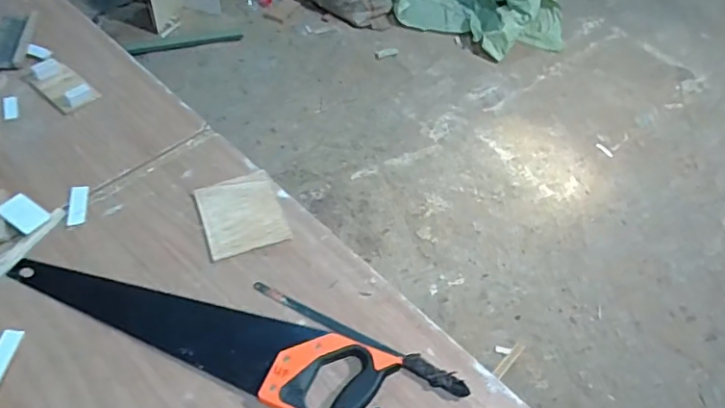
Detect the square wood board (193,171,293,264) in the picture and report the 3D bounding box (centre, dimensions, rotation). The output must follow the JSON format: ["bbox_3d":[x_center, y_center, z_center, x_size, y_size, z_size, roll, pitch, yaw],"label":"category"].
[{"bbox_3d":[-0.183,0.013,0.826,0.116,0.009,0.140,-16,55,-17],"label":"square wood board"}]

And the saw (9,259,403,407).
[{"bbox_3d":[-0.217,0.150,0.707,0.505,0.024,0.113,21,53,11],"label":"saw"}]

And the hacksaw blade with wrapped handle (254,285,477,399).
[{"bbox_3d":[-0.007,0.171,0.715,0.310,0.017,0.024,24,54,13],"label":"hacksaw blade with wrapped handle"}]

